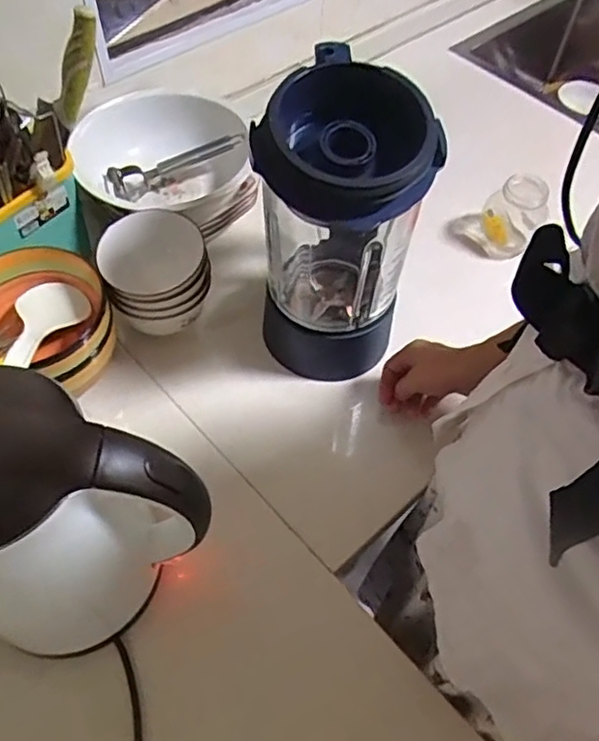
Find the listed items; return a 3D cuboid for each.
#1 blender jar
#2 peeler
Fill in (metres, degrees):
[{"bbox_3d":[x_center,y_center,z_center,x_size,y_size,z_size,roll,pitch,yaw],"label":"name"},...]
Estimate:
[{"bbox_3d":[0.039,-0.133,0.623,0.143,0.306,0.158,12,57,5],"label":"blender jar"},{"bbox_3d":[-0.155,-0.259,0.784,0.169,0.051,0.022,-15,59,-12],"label":"peeler"}]

